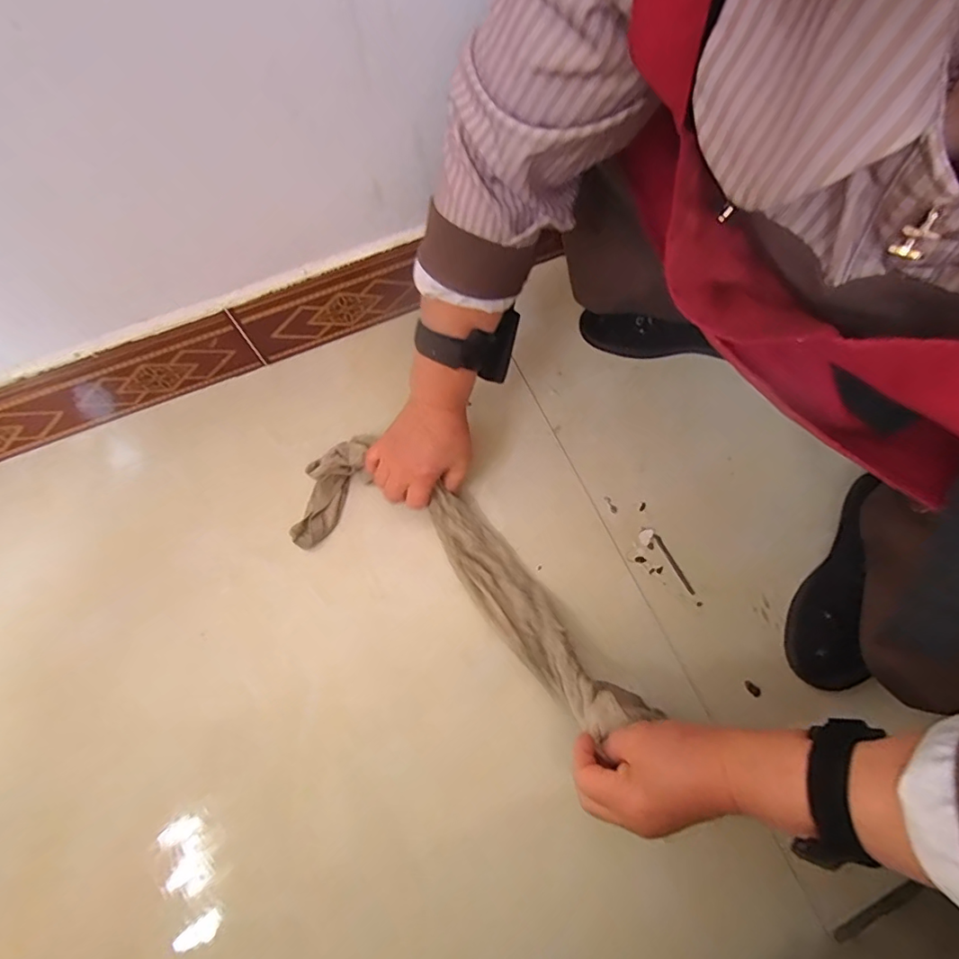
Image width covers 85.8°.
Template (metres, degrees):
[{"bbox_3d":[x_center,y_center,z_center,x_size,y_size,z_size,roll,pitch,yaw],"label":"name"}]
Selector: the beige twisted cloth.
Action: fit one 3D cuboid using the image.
[{"bbox_3d":[-0.023,0.094,0.488,0.374,0.064,0.127,34,73,21],"label":"beige twisted cloth"}]

